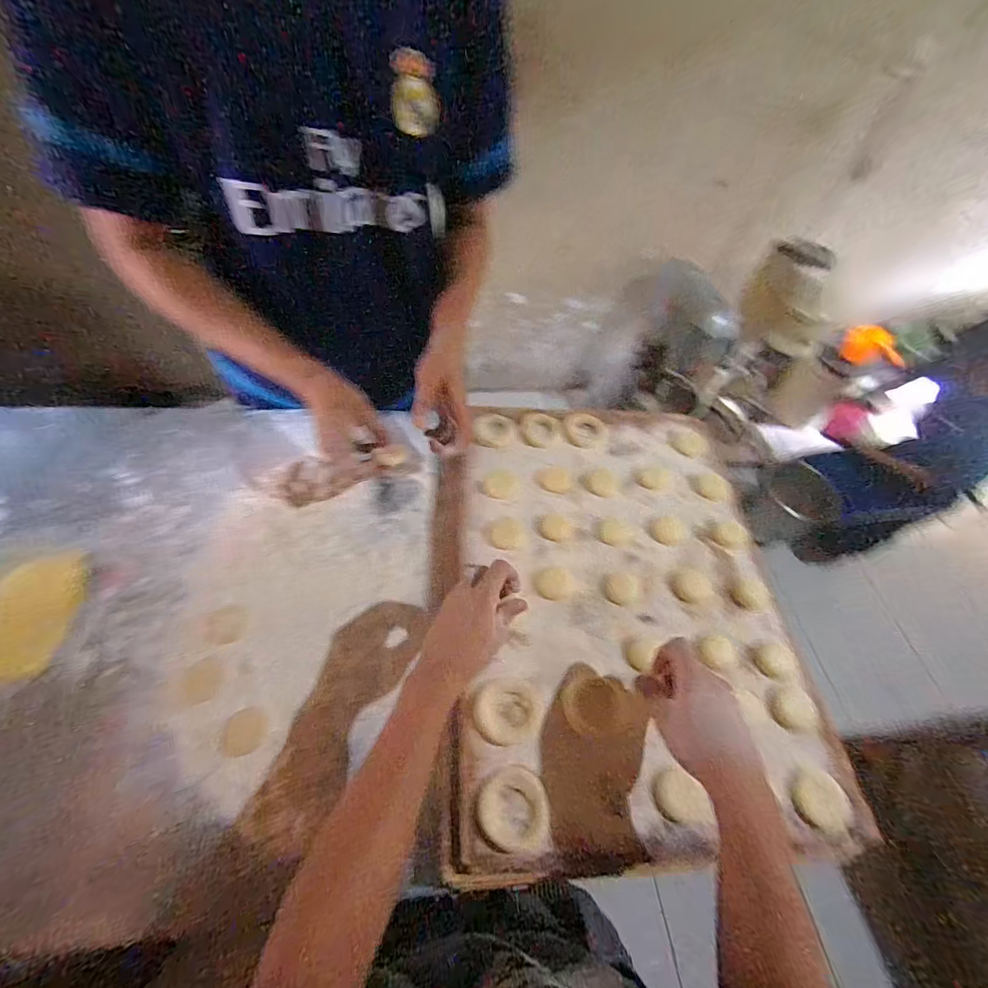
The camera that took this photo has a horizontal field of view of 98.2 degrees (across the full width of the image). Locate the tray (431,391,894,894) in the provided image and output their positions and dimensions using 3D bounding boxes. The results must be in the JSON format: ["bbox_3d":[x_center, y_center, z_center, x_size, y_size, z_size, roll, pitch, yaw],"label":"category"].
[{"bbox_3d":[0.149,0.109,0.574,0.443,0.052,0.591,2,57,-6],"label":"tray"}]

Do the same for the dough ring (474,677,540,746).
[{"bbox_3d":[0.015,0.233,0.461,0.068,0.015,0.063,3,56,-5],"label":"dough ring"}]

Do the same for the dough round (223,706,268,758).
[{"bbox_3d":[-0.272,0.260,0.469,0.043,0.005,0.046,3,56,-5],"label":"dough round"}]

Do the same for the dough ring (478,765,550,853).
[{"bbox_3d":[0.019,0.302,0.412,0.066,0.008,0.065,3,56,-5],"label":"dough ring"}]

